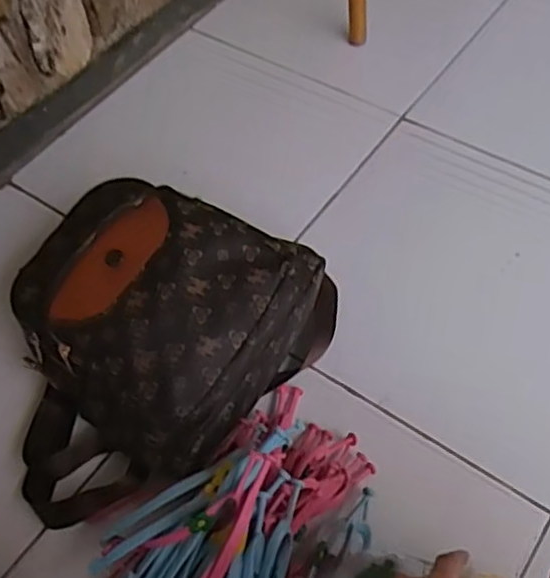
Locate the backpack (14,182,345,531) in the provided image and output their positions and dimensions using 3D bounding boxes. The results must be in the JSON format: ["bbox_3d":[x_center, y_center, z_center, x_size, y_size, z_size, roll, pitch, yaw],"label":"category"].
[{"bbox_3d":[-0.134,0.046,0.701,0.268,0.163,0.373,32,63,23],"label":"backpack"}]

